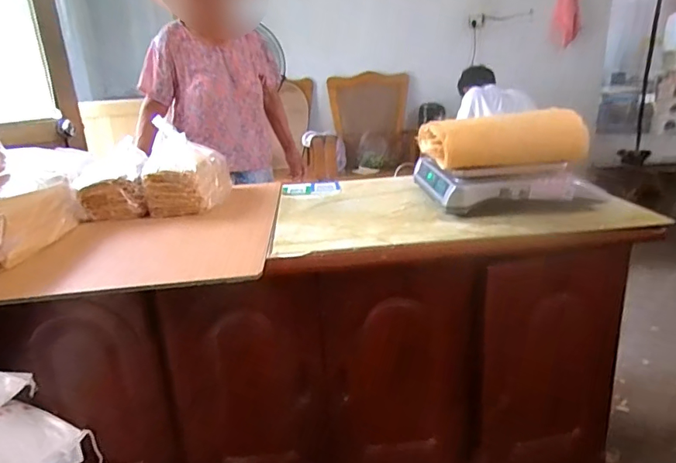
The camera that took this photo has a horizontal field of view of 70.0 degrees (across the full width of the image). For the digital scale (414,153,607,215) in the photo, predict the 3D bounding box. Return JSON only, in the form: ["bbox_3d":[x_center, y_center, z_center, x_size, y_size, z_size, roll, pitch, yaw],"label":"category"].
[{"bbox_3d":[0.377,-0.138,1.117,0.351,0.097,0.297,-3,22,2],"label":"digital scale"}]

